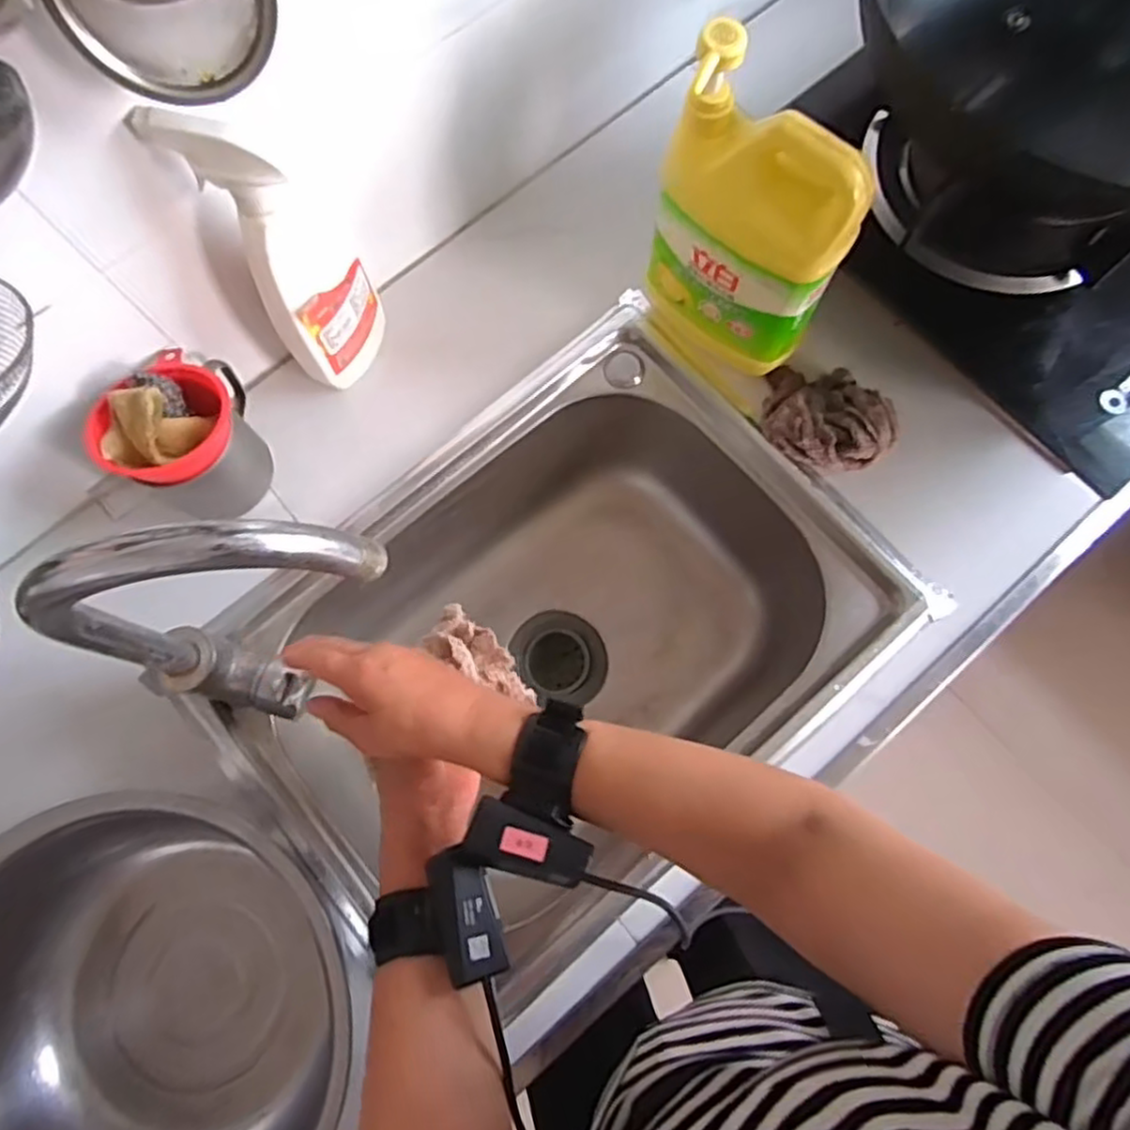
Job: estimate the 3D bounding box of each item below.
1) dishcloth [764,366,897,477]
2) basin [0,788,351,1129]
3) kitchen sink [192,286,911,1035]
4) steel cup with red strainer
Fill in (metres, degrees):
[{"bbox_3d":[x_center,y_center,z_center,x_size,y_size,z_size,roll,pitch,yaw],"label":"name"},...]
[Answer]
[{"bbox_3d":[0.229,-0.132,0.616,0.106,0.039,0.095,17,77,6],"label":"dishcloth"},{"bbox_3d":[-0.288,0.319,0.483,0.291,0.111,0.263,31,79,9],"label":"basin"},{"bbox_3d":[-0.001,0.078,0.695,0.519,0.227,0.386,-42,79,-9],"label":"kitchen sink"},{"bbox_3d":[-0.298,-0.105,0.570,0.091,0.123,0.111,37,80,10],"label":"steel cup with red strainer"}]

